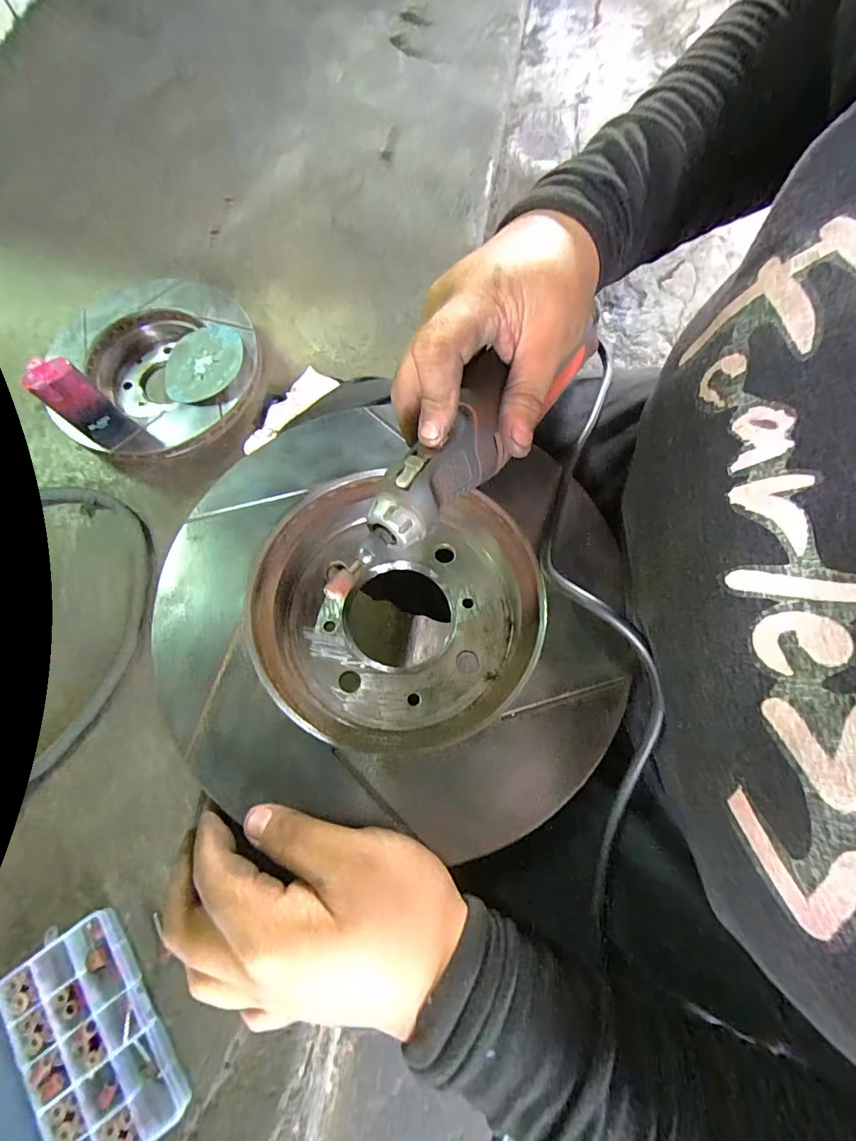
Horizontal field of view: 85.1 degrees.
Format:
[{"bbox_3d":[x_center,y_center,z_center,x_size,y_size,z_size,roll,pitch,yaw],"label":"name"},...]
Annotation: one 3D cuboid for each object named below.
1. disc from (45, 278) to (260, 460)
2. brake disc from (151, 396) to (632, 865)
[{"bbox_3d":[-0.327,-0.248,0.577,0.226,0.050,0.243,0,72,1],"label":"disc"},{"bbox_3d":[-0.019,0.017,0.269,0.242,0.050,0.220,10,73,4],"label":"brake disc"}]

